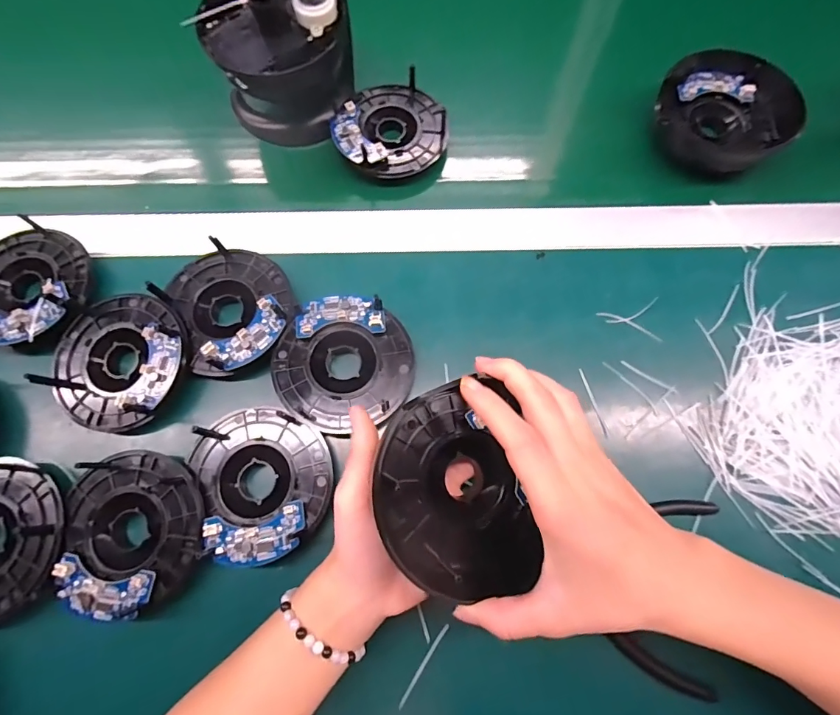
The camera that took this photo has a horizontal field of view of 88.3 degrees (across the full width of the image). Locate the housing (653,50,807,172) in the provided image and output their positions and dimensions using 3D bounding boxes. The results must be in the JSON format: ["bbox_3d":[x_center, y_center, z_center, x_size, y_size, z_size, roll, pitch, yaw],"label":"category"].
[{"bbox_3d":[0.268,-0.217,0.389,0.106,0.041,0.110,0,74,1],"label":"housing"}]

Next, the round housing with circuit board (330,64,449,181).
[{"bbox_3d":[-0.027,-0.211,0.392,0.099,0.024,0.097,0,74,1],"label":"round housing with circuit board"}]

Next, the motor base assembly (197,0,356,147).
[{"bbox_3d":[-0.115,-0.249,0.370,0.108,0.120,0.099,-2,74,0],"label":"motor base assembly"}]

